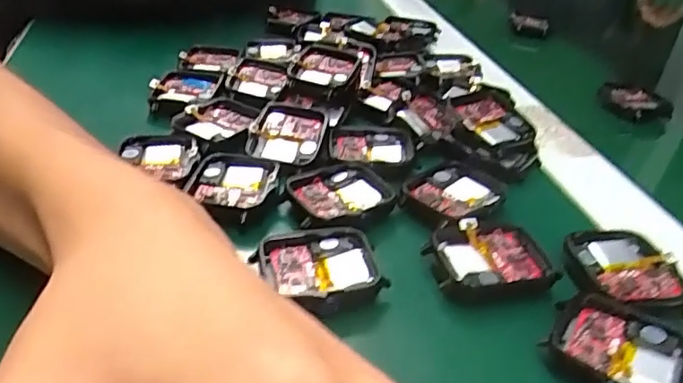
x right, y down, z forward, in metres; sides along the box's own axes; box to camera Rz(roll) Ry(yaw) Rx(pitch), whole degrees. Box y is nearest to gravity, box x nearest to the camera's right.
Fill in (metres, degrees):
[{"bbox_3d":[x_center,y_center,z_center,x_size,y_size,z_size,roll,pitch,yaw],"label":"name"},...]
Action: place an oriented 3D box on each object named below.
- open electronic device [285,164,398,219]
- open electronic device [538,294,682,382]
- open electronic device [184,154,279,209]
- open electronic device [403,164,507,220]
[{"bbox_3d":[-0.001,-0.001,0.267,0.041,0.004,0.038,-11,36,-25],"label":"open electronic device"},{"bbox_3d":[0.093,0.054,0.199,0.045,0.008,0.039,22,35,24],"label":"open electronic device"},{"bbox_3d":[-0.049,-0.006,0.273,0.036,0.006,0.039,8,32,4],"label":"open electronic device"},{"bbox_3d":[0.051,0.000,0.273,0.038,0.006,0.042,27,37,30],"label":"open electronic device"}]

